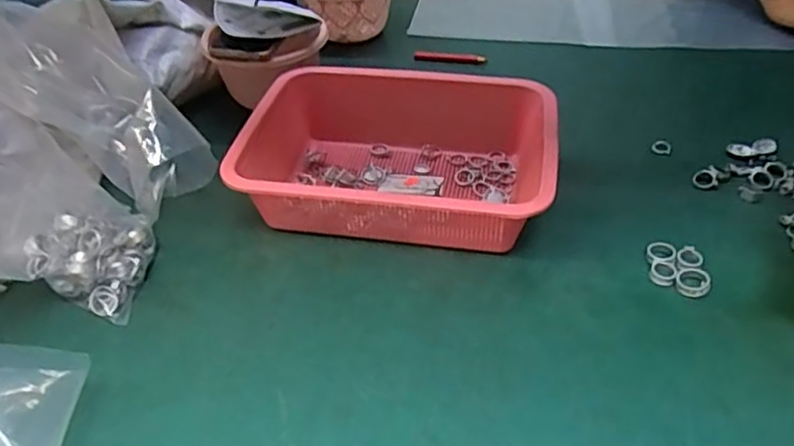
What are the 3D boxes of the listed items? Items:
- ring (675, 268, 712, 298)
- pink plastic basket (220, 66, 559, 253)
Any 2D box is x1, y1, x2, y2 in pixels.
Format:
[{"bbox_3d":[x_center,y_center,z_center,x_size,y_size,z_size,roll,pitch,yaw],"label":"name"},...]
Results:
[{"bbox_3d":[0.260,0.052,0.566,0.028,0.009,0.029,-1,41,1],"label":"ring"},{"bbox_3d":[0.003,-0.064,0.656,0.303,0.081,0.201,3,41,6],"label":"pink plastic basket"}]

